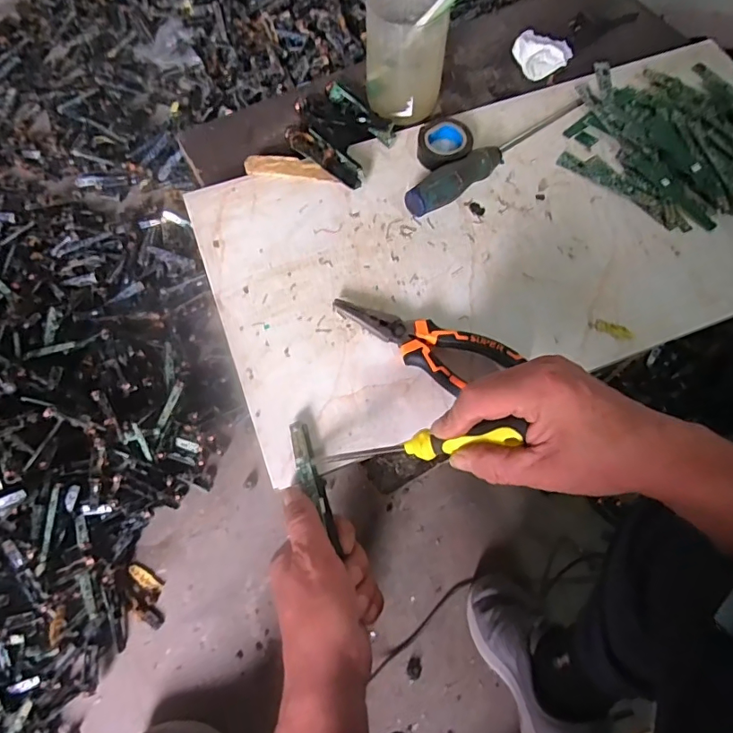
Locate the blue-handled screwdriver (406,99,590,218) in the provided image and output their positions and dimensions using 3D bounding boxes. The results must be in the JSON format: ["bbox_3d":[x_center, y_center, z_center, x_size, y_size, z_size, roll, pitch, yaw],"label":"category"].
[{"bbox_3d":[0.129,-0.207,0.484,0.230,0.030,0.025,-37,71,-17],"label":"blue-handled screwdriver"}]

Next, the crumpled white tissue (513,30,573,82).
[{"bbox_3d":[0.195,-0.349,0.564,0.060,0.024,0.056,26,67,11],"label":"crumpled white tissue"}]

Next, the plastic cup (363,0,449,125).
[{"bbox_3d":[0.038,-0.305,0.494,0.078,0.099,0.077,0,65,-1],"label":"plastic cup"}]

